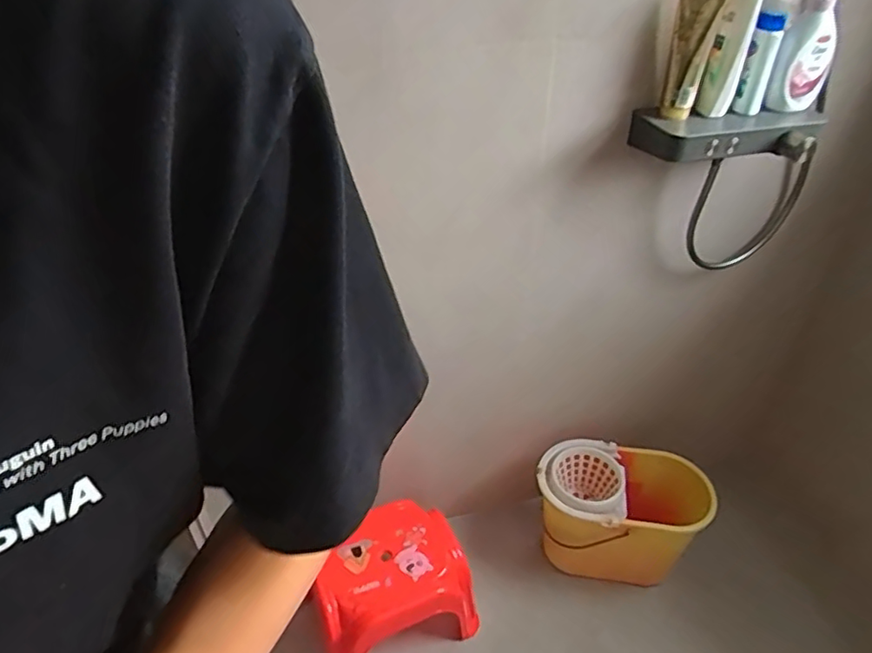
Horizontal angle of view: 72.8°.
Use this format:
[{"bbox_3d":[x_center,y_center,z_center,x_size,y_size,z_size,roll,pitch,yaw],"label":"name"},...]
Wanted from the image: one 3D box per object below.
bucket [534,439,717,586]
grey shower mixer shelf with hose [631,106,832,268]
[{"bbox_3d":[0.423,0.455,1.405,0.372,0.275,0.224,12,43,16],"label":"bucket"},{"bbox_3d":[0.500,-0.221,1.092,0.318,0.340,0.139,1,41,4],"label":"grey shower mixer shelf with hose"}]

